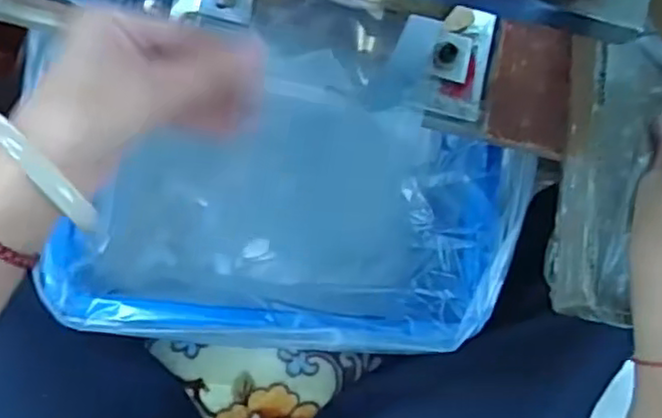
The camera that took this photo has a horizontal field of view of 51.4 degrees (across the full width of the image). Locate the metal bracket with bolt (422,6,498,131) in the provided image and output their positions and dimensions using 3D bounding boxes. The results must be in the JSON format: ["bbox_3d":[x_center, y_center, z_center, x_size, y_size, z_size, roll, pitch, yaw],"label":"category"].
[{"bbox_3d":[0.083,-0.093,0.442,0.043,0.027,0.078,9,84,-8],"label":"metal bracket with bolt"}]

